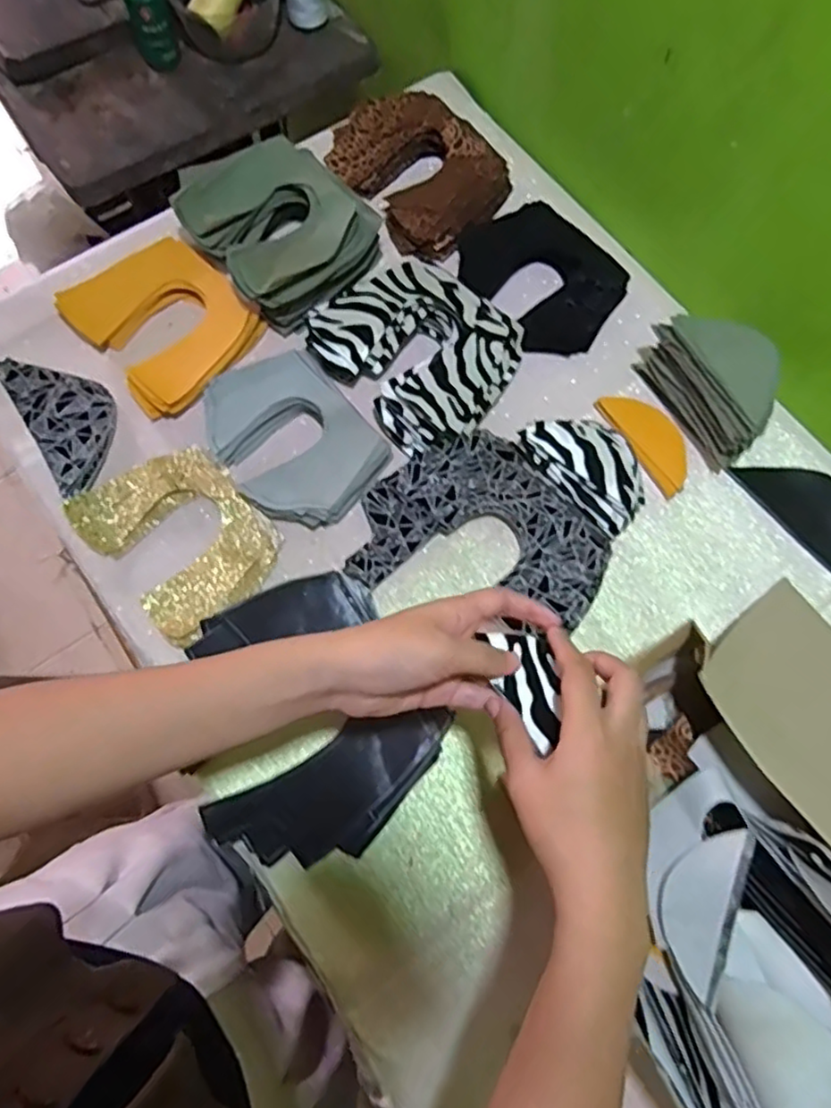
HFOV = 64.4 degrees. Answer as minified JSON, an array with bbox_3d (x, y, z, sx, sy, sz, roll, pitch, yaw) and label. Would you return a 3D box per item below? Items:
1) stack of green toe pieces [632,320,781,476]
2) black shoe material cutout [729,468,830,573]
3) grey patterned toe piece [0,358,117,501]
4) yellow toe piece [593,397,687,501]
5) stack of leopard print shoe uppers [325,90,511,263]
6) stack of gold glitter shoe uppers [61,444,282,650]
[{"bbox_3d":[0.260,-0.151,0.580,0.061,0.077,0.131,-30,75,-11],"label":"stack of green toe pieces"},{"bbox_3d":[0.352,-0.040,0.579,0.060,0.006,0.129,-34,75,-12],"label":"black shoe material cutout"},{"bbox_3d":[-0.307,-0.123,0.584,0.070,0.017,0.143,-30,75,-11],"label":"grey patterned toe piece"},{"bbox_3d":[0.216,-0.106,0.599,0.050,0.005,0.108,-29,74,-10],"label":"yellow toe piece"},{"bbox_3d":[0.005,-0.394,0.677,0.142,0.045,0.172,-40,77,-13],"label":"stack of leopard print shoe uppers"},{"bbox_3d":[-0.200,-0.017,0.562,0.123,0.020,0.157,-43,77,-14],"label":"stack of gold glitter shoe uppers"}]

